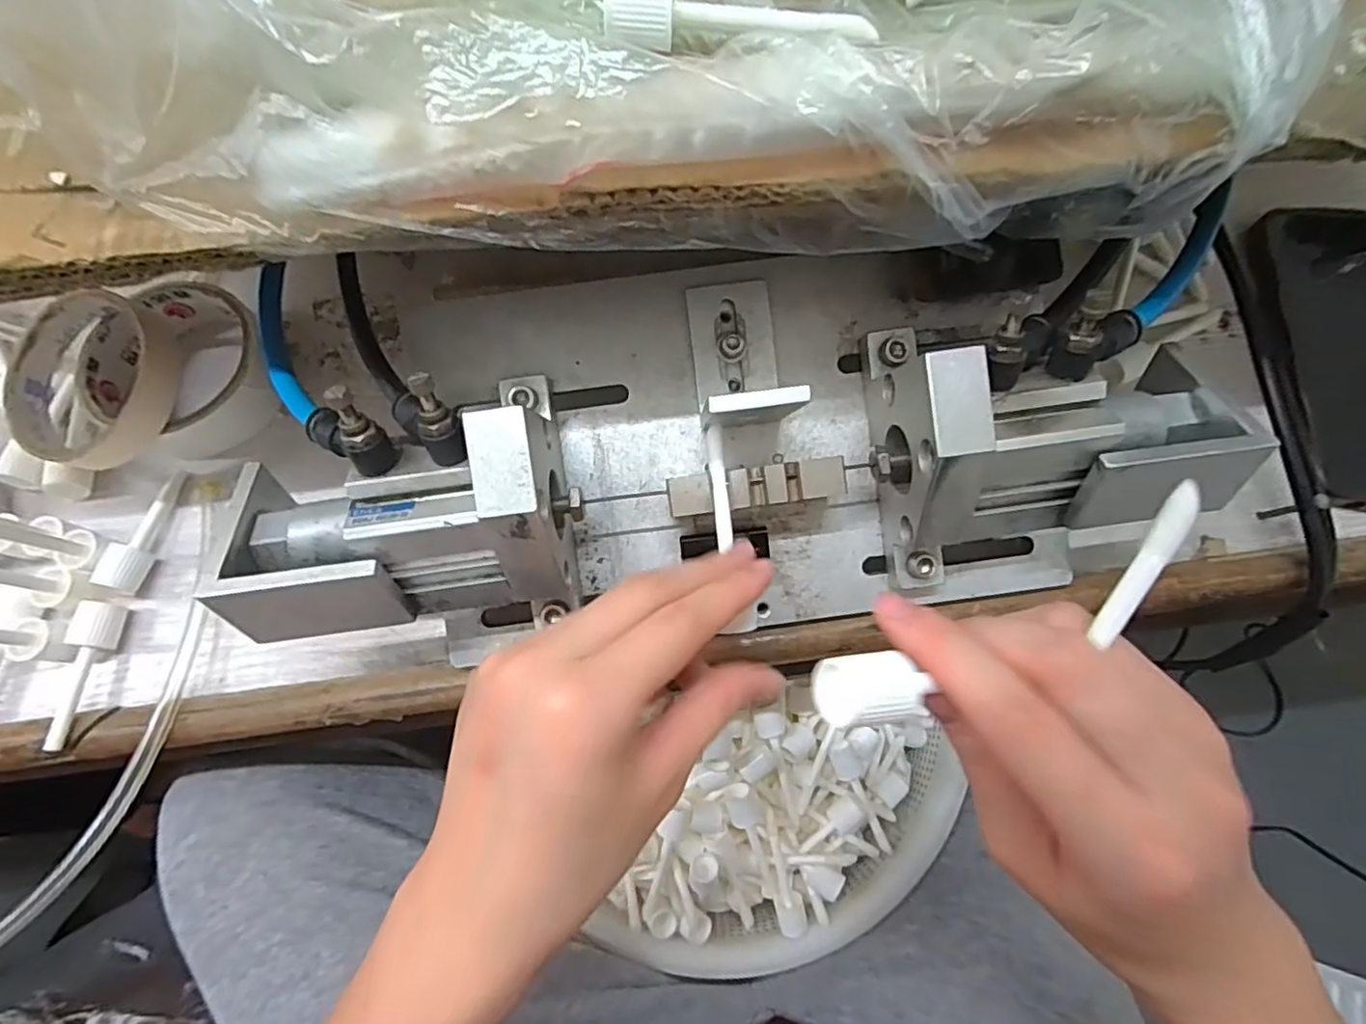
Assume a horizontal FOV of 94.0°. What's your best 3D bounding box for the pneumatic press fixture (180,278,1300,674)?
[{"bbox_3d":[0.017,-0.023,0.263,0.375,0.105,0.144,-3,74,0],"label":"pneumatic press fixture"}]

